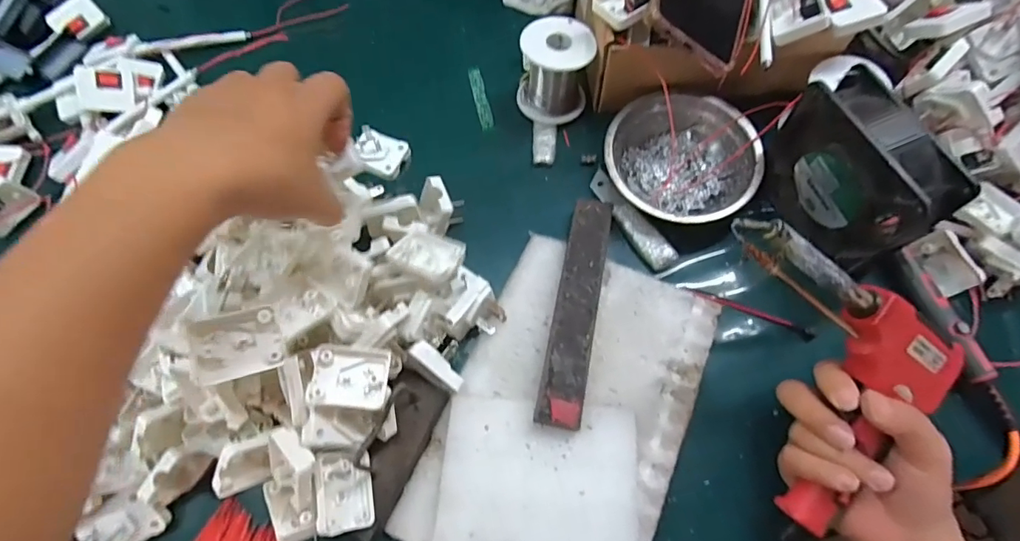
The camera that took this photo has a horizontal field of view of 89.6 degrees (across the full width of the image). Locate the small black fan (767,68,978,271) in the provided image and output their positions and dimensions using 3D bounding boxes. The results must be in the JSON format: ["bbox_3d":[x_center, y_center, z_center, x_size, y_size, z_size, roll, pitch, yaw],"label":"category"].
[{"bbox_3d":[0.250,-0.070,0.380,0.038,0.112,0.119,-22,69,-7],"label":"small black fan"}]

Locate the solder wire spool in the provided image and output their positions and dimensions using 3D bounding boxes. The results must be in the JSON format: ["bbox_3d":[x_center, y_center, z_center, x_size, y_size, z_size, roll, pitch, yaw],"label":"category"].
[{"bbox_3d":[0.040,-0.181,0.468,0.062,0.064,0.069,10,69,5],"label":"solder wire spool"}]

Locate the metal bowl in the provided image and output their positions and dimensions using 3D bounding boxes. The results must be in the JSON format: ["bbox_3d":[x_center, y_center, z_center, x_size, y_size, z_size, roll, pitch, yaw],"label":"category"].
[{"bbox_3d":[0.144,-0.093,0.447,0.123,0.043,0.123,-1,68,1],"label":"metal bowl"}]

